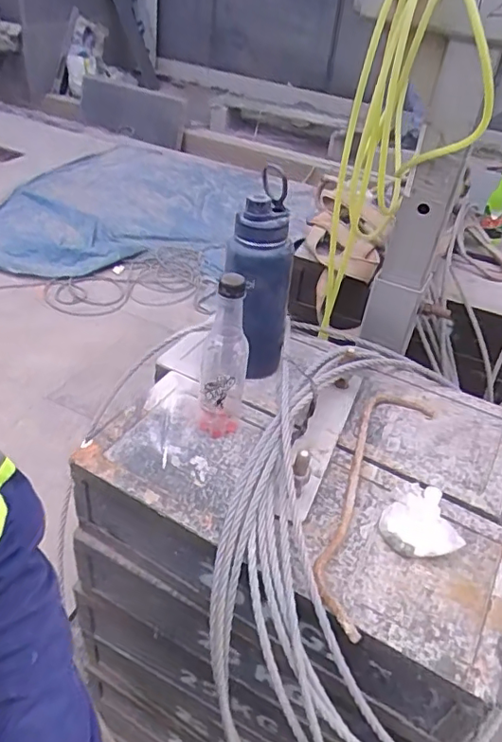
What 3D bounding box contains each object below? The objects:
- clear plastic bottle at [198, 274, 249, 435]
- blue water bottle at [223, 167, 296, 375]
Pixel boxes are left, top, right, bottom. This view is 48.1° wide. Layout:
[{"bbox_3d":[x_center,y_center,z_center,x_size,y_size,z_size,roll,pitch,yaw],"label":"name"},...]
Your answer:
[{"bbox_3d":[-0.032,-0.016,0.673,0.054,0.217,0.070,4,39,-2],"label":"clear plastic bottle"},{"bbox_3d":[0.018,-0.118,0.758,0.078,0.259,0.075,27,43,25],"label":"blue water bottle"}]

